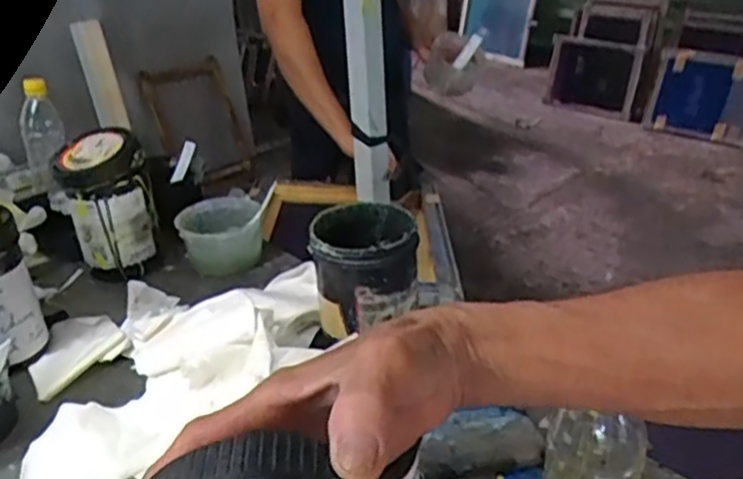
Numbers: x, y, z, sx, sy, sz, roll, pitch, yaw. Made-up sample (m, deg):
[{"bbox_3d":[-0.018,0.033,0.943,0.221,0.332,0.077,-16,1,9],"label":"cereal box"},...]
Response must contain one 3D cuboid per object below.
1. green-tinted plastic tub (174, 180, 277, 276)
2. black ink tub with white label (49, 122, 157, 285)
[{"bbox_3d":[-0.196,-0.017,0.944,0.135,0.088,0.103,-8,29,-10],"label":"green-tinted plastic tub"},{"bbox_3d":[-0.340,-0.047,0.906,0.110,0.165,0.103,-13,30,-18],"label":"black ink tub with white label"}]

